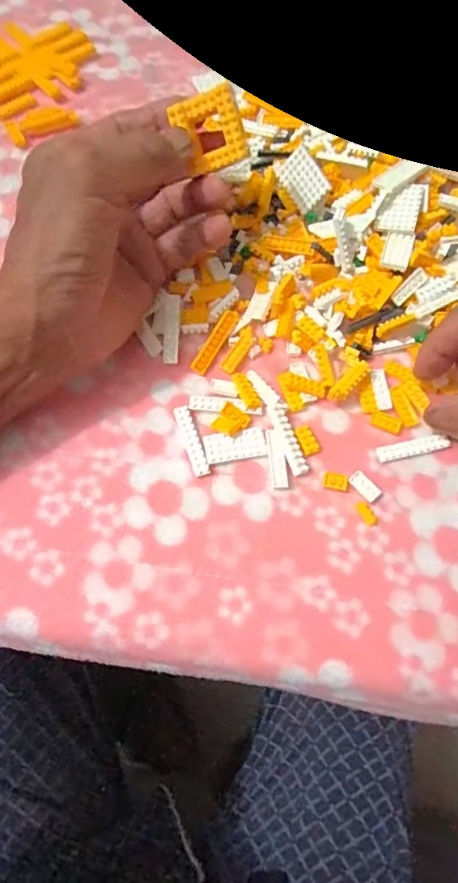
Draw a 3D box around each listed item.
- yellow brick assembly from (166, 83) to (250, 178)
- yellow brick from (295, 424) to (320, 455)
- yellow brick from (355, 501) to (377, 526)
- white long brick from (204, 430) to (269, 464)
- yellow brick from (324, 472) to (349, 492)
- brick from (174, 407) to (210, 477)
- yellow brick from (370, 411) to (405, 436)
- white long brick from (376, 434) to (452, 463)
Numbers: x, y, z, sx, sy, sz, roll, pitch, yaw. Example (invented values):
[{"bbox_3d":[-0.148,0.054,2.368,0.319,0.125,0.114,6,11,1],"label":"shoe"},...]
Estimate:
[{"bbox_3d":[-0.008,-0.155,0.241,0.030,0.034,0.008,-13,23,24],"label":"yellow brick assembly"},{"bbox_3d":[0.041,-0.001,0.257,0.009,0.006,0.015,-25,70,-11],"label":"yellow brick"},{"bbox_3d":[0.069,0.036,0.244,0.006,0.004,0.013,-32,72,-14],"label":"yellow brick"},{"bbox_3d":[0.004,0.002,0.251,0.032,0.004,0.016,-8,68,-5],"label":"white long brick"},{"bbox_3d":[0.055,0.021,0.250,0.012,0.005,0.008,11,67,3],"label":"yellow brick"},{"bbox_3d":[-0.020,0.000,0.255,0.008,0.005,0.040,-18,69,-9],"label":"brick"},{"bbox_3d":[0.087,-0.011,0.262,0.018,0.004,0.009,25,69,9],"label":"yellow brick"},{"bbox_3d":[0.099,0.004,0.258,0.040,0.005,0.008,-13,68,-7],"label":"white long brick"}]

